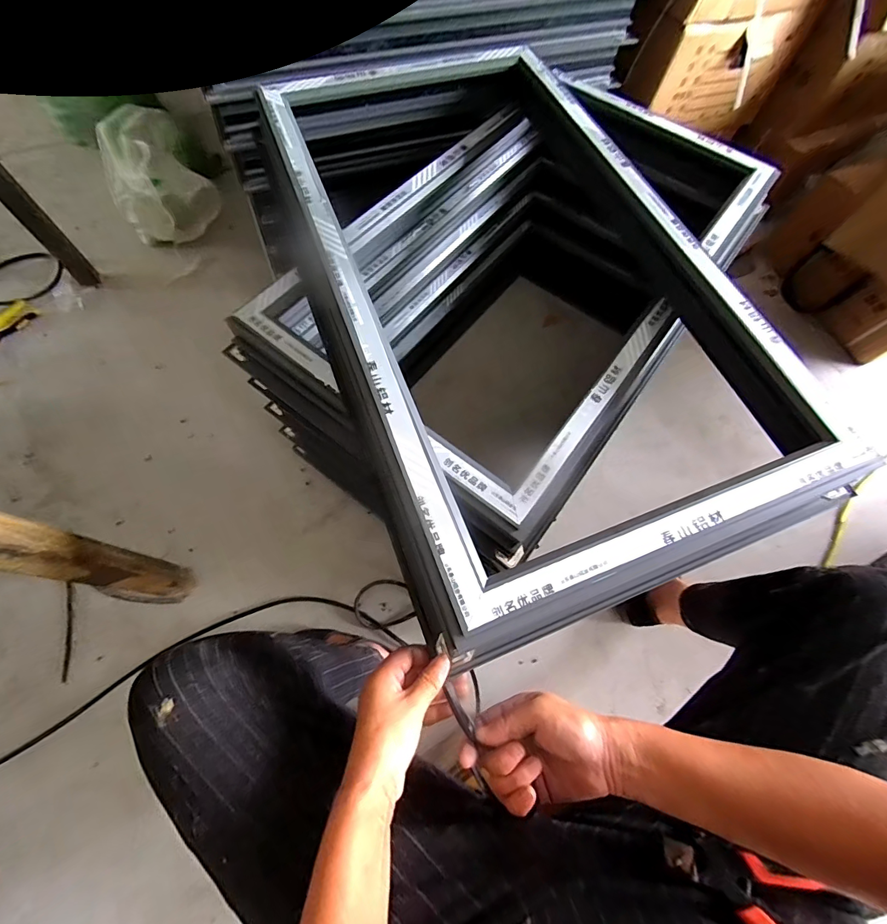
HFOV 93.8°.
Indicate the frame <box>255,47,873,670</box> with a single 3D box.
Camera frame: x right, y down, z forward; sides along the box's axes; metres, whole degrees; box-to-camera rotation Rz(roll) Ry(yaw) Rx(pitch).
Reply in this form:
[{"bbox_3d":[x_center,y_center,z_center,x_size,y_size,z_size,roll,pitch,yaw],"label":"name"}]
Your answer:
[{"bbox_3d":[0.089,-0.240,0.547,0.501,0.068,0.804,-18,69,-10],"label":"frame"}]

